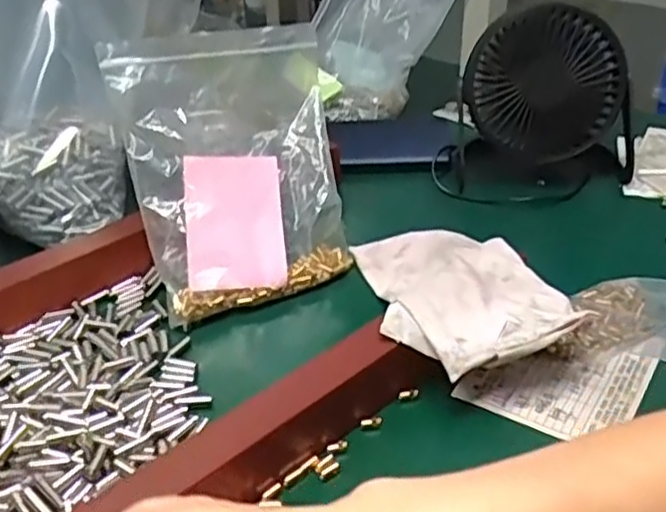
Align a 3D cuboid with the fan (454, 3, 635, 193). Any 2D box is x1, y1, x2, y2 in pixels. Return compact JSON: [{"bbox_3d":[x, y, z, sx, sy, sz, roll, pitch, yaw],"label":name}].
[{"bbox_3d":[0.192,-0.143,0.611,0.145,0.131,0.123,9,34,16],"label":"fan"}]

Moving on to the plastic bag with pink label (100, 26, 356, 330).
[{"bbox_3d":[-0.064,-0.061,0.483,0.140,0.183,0.034,-15,1,-23],"label":"plastic bag with pink label"}]

